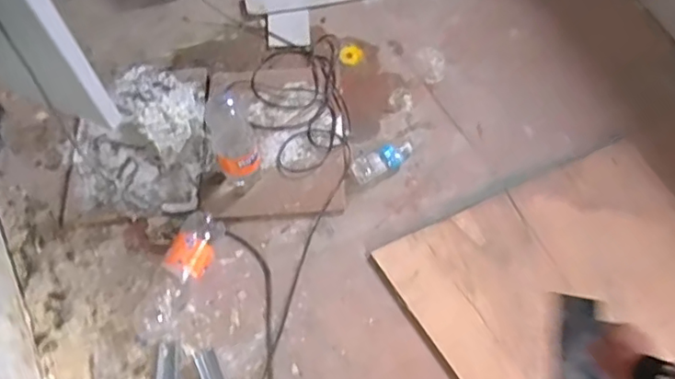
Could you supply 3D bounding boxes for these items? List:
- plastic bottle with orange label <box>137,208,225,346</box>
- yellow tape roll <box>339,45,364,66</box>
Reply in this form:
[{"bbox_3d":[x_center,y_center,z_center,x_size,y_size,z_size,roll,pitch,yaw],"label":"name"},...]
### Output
[{"bbox_3d":[-0.386,0.212,1.412,0.097,0.085,0.337,19,66,12],"label":"plastic bottle with orange label"},{"bbox_3d":[0.041,-0.404,1.748,0.067,0.010,0.072,-1,64,2],"label":"yellow tape roll"}]

